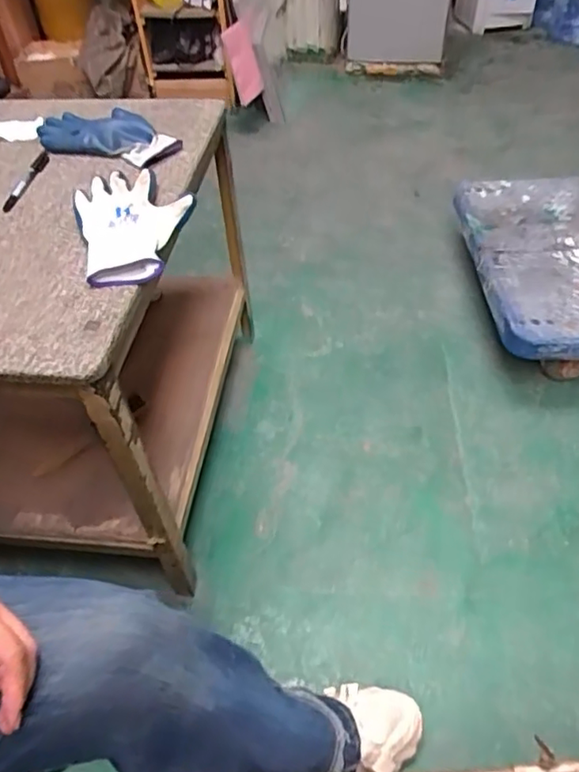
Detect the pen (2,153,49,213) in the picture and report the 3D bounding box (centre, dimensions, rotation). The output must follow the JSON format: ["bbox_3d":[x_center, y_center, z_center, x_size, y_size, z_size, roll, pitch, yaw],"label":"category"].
[{"bbox_3d":[-0.352,-0.277,0.772,0.018,0.011,0.154,-1,48,3],"label":"pen"}]

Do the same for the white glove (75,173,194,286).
[{"bbox_3d":[-0.179,-0.194,0.679,0.137,0.030,0.208,-16,49,-10],"label":"white glove"}]

